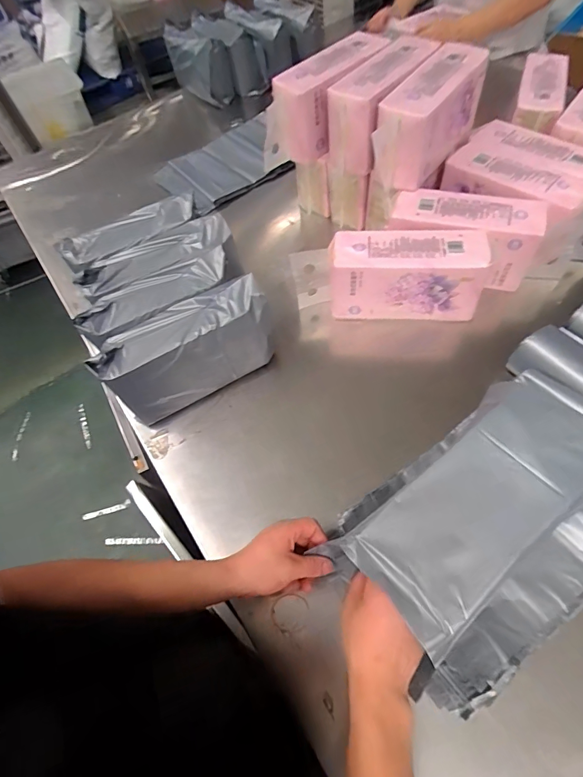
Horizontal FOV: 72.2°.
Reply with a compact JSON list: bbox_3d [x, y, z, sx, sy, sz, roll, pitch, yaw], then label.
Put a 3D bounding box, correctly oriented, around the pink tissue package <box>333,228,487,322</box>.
[{"bbox_3d":[0.193,-0.196,0.692,0.239,0.128,0.086,2,61,8],"label":"pink tissue package"}]

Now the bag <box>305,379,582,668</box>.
[{"bbox_3d":[0.209,0.127,0.444,0.326,0.025,0.146,-37,63,-10],"label":"bag"}]

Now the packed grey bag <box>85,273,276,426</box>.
[{"bbox_3d":[-0.159,-0.065,0.632,0.262,0.136,0.095,-27,61,-10],"label":"packed grey bag"}]

